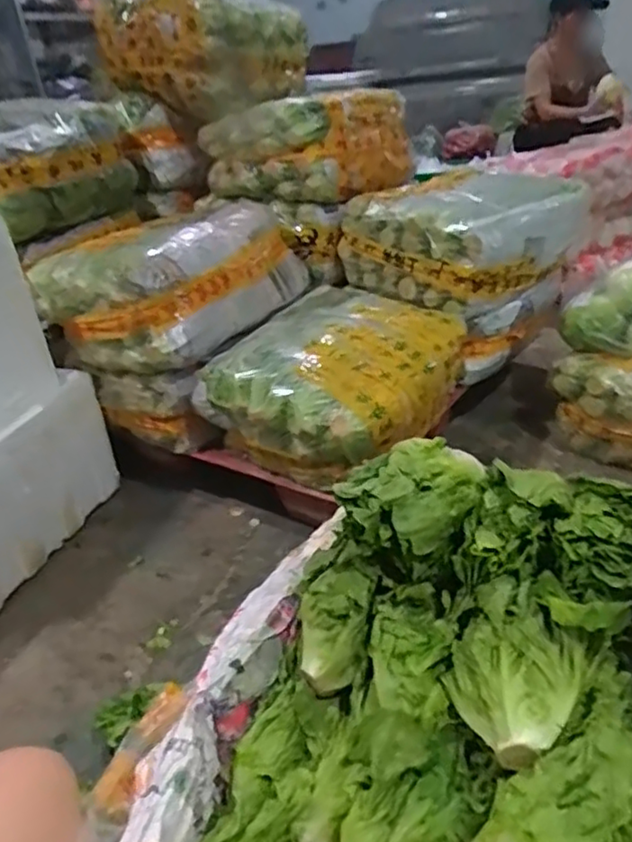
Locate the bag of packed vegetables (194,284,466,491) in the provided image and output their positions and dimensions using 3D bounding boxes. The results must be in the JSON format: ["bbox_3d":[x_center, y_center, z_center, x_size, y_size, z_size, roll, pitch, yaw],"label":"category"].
[{"bbox_3d":[0.051,-0.093,1.278,0.394,0.199,0.437,14,35,32],"label":"bag of packed vegetables"}]

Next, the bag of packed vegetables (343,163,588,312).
[{"bbox_3d":[0.369,-0.452,1.523,0.484,0.202,0.396,-27,35,-32],"label":"bag of packed vegetables"}]

